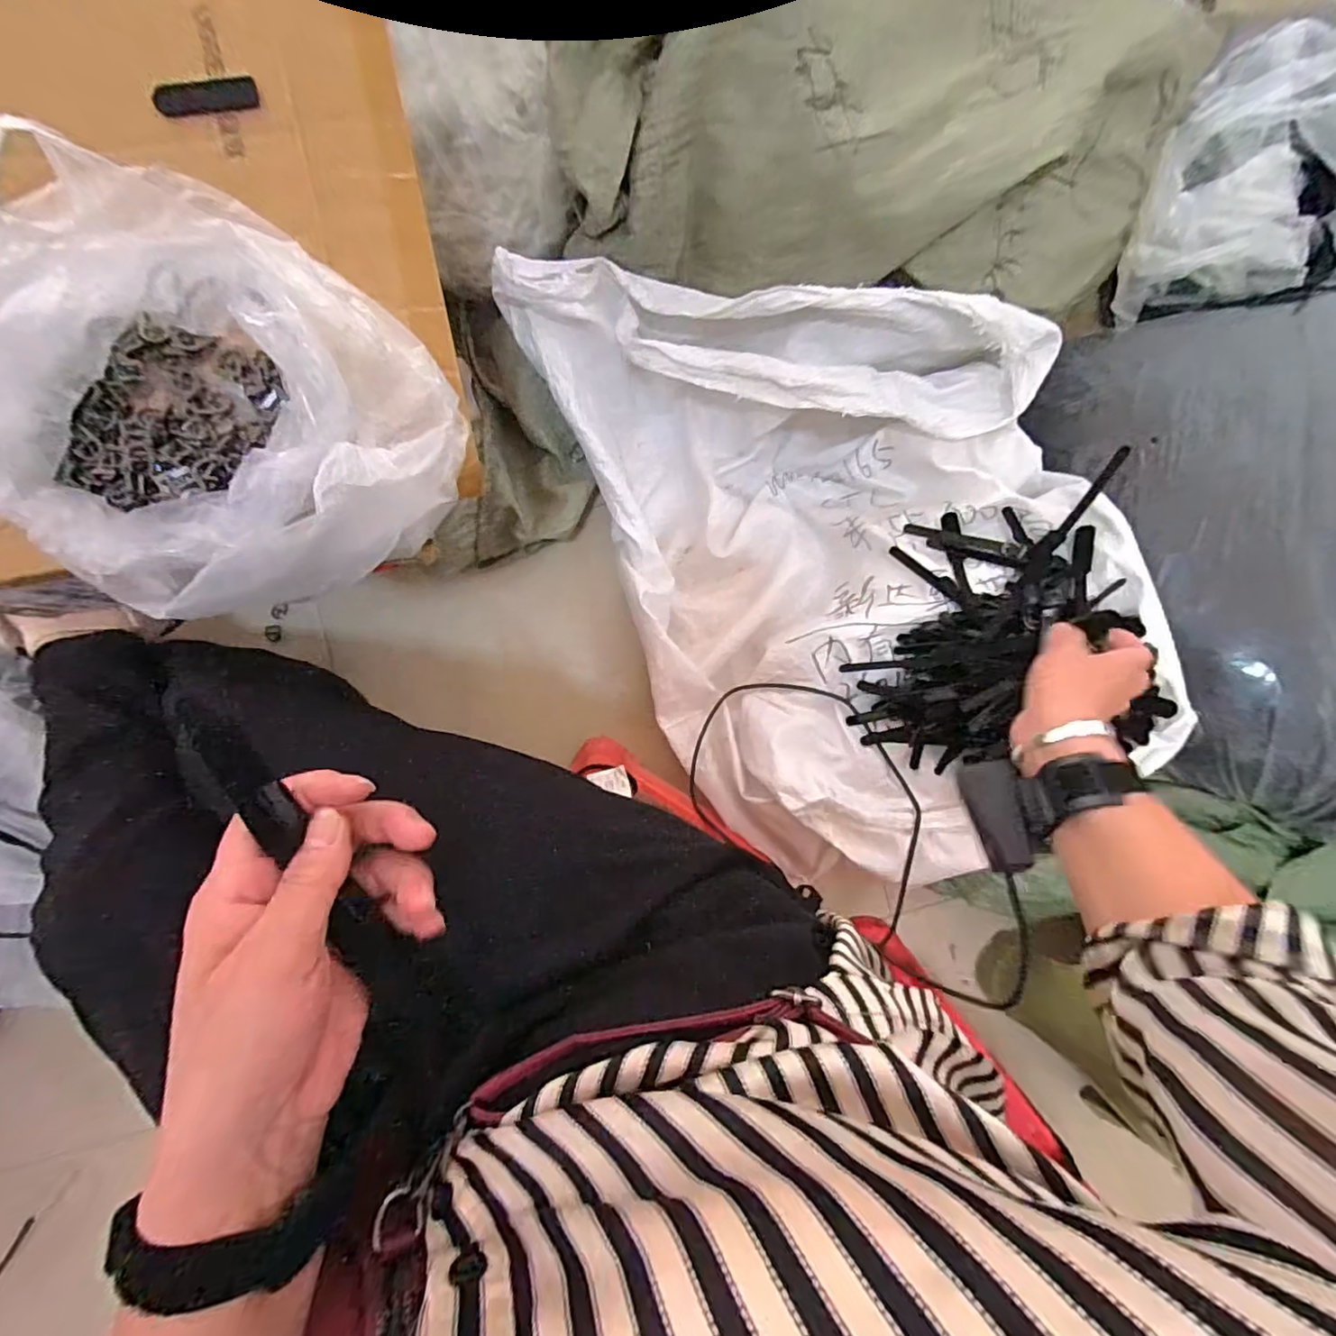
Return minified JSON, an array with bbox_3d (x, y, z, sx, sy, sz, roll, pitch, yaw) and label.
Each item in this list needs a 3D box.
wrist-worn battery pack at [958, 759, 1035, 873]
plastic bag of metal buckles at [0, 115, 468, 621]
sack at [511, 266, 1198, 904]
[{"bbox_3d":[0.222,0.098,0.393,0.029,0.020,0.071,-21,67,31],"label":"wrist-worn battery pack"},{"bbox_3d":[-0.270,-0.156,0.335,0.236,0.115,0.241,-39,91,-3],"label":"plastic bag of metal buckles"},{"bbox_3d":[0.197,-0.141,0.648,0.513,0.200,0.702,-20,90,-3],"label":"sack"}]

